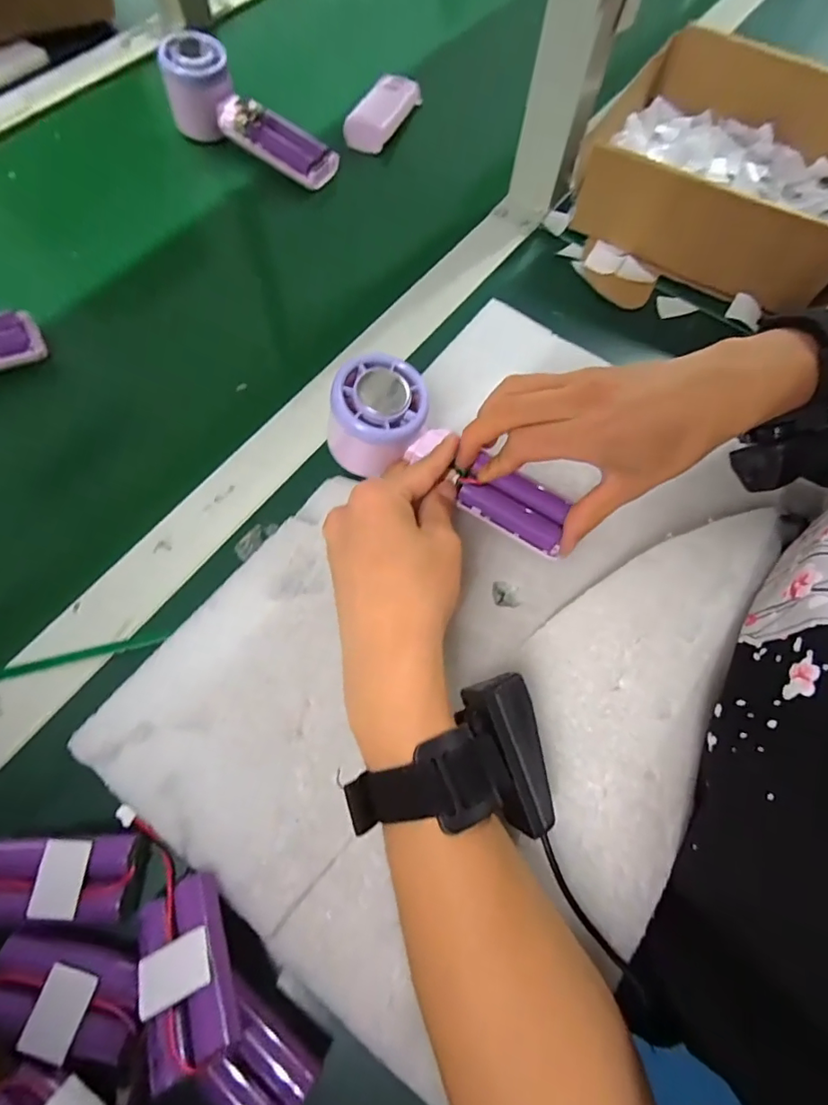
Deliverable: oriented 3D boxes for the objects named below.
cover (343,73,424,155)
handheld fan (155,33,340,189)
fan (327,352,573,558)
[{"bbox_3d":[-0.029,-0.418,0.485,0.038,0.020,0.106,26,69,6],"label":"cover"},{"bbox_3d":[-0.140,-0.383,0.443,0.163,0.051,0.054,28,70,7],"label":"handheld fan"},{"bbox_3d":[0.021,-0.053,0.315,0.157,0.054,0.057,29,68,-3],"label":"fan"}]

